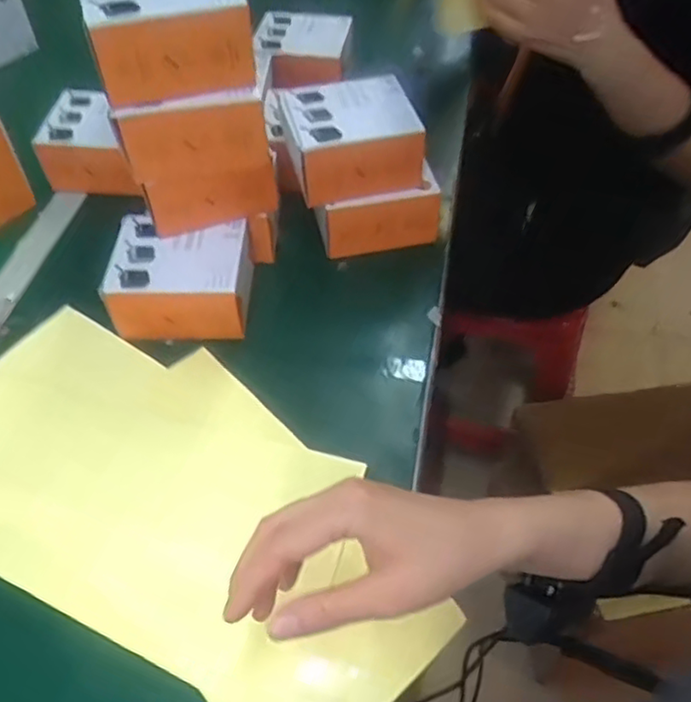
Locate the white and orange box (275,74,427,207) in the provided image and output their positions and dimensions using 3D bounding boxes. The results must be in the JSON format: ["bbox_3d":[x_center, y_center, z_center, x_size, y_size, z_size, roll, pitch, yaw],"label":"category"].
[{"bbox_3d":[0.003,-0.192,0.618,0.116,0.070,0.089,-12,52,-8],"label":"white and orange box"}]

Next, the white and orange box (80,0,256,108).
[{"bbox_3d":[-0.129,-0.237,0.492,0.107,0.066,0.091,-13,53,-8],"label":"white and orange box"}]

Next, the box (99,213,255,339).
[{"bbox_3d":[-0.144,-0.063,0.606,0.120,0.069,0.094,2,52,3],"label":"box"}]

